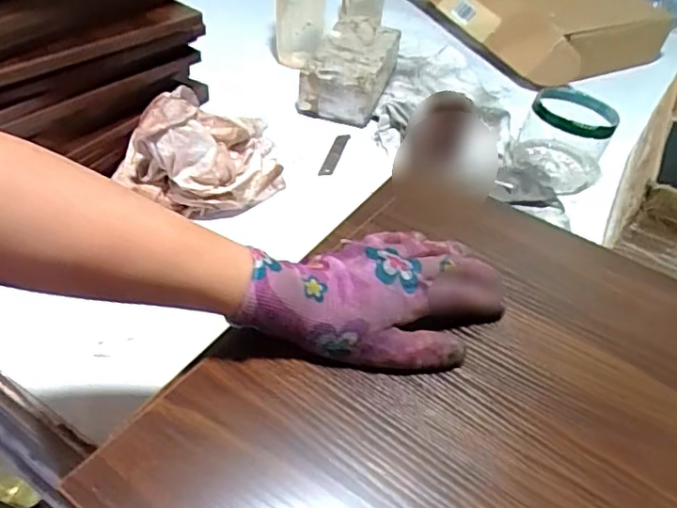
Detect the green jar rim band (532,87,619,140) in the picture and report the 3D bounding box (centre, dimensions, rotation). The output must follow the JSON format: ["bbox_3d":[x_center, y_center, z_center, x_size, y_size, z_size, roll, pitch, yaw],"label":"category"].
[{"bbox_3d":[0.285,-0.172,0.683,0.097,0.020,0.089,24,46,16],"label":"green jar rim band"}]

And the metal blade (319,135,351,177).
[{"bbox_3d":[-0.004,-0.129,0.734,0.020,0.009,0.114,1,37,14],"label":"metal blade"}]

